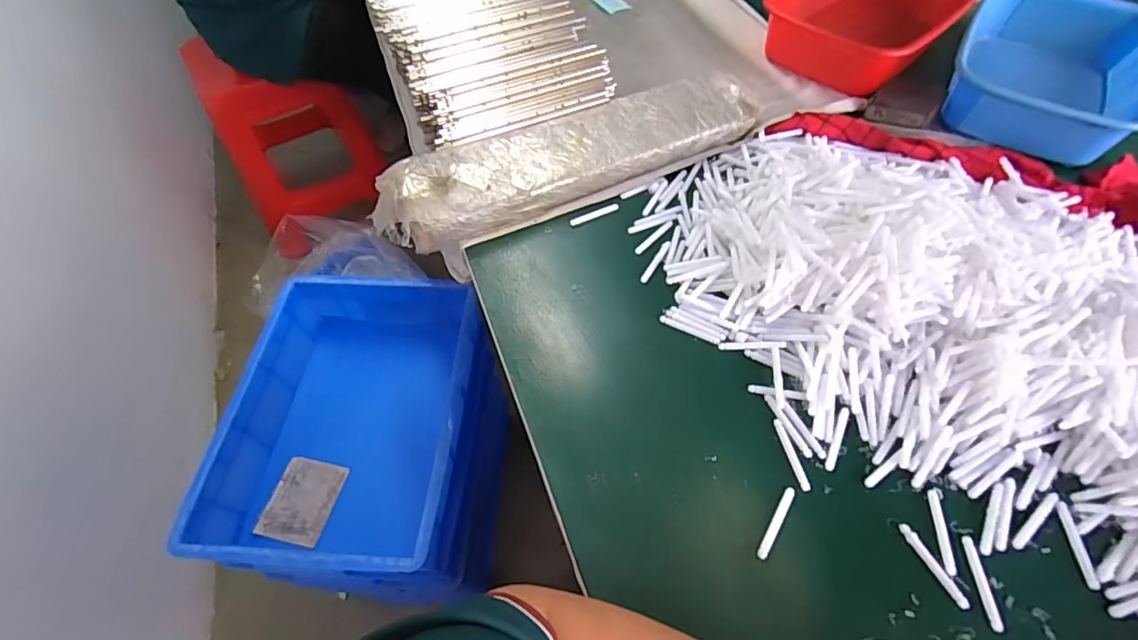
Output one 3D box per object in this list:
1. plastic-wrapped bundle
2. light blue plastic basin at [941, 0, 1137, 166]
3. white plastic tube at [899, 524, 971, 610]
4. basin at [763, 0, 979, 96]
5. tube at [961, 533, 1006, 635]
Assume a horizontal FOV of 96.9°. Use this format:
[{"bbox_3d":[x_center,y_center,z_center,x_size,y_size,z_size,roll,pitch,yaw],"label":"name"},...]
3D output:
[{"bbox_3d":[0.005,-0.191,0.585,0.446,0.051,0.104,-22,59,-11],"label":"plastic-wrapped bundle"},{"bbox_3d":[0.596,-0.313,0.632,0.203,0.077,0.254,29,62,17],"label":"light blue plastic basin"},{"bbox_3d":[0.265,0.178,0.366,0.008,0.004,0.060,-22,59,-11],"label":"white plastic tube"},{"bbox_3d":[0.413,-0.418,0.719,0.207,0.106,0.257,31,63,18],"label":"basin"},{"bbox_3d":[0.295,0.187,0.359,0.008,0.004,0.059,0,57,3],"label":"tube"}]

